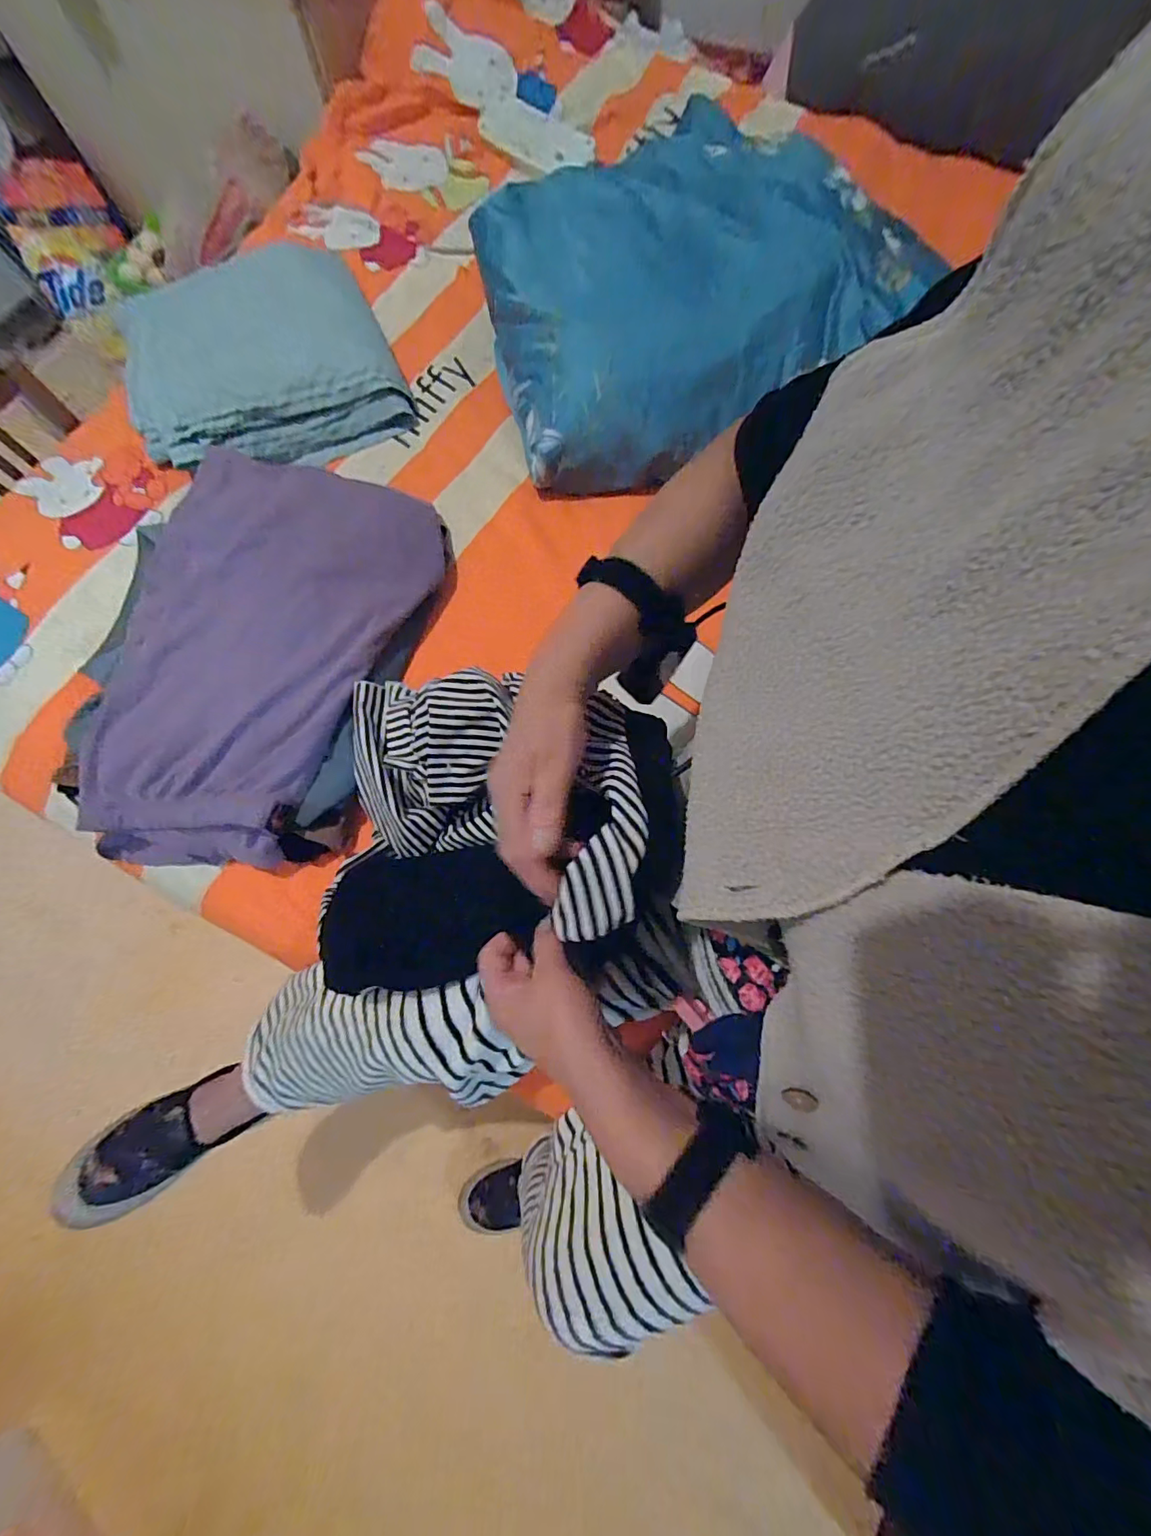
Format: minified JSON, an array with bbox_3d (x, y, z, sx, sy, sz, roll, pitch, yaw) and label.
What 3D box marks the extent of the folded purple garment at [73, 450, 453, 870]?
[{"bbox_3d":[-0.344,-0.126,0.572,0.313,0.073,0.465,9,73,5],"label":"folded purple garment"}]

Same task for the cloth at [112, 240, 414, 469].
[{"bbox_3d":[-0.418,-0.570,0.680,0.337,0.109,0.317,-15,73,-3],"label":"cloth"}]

